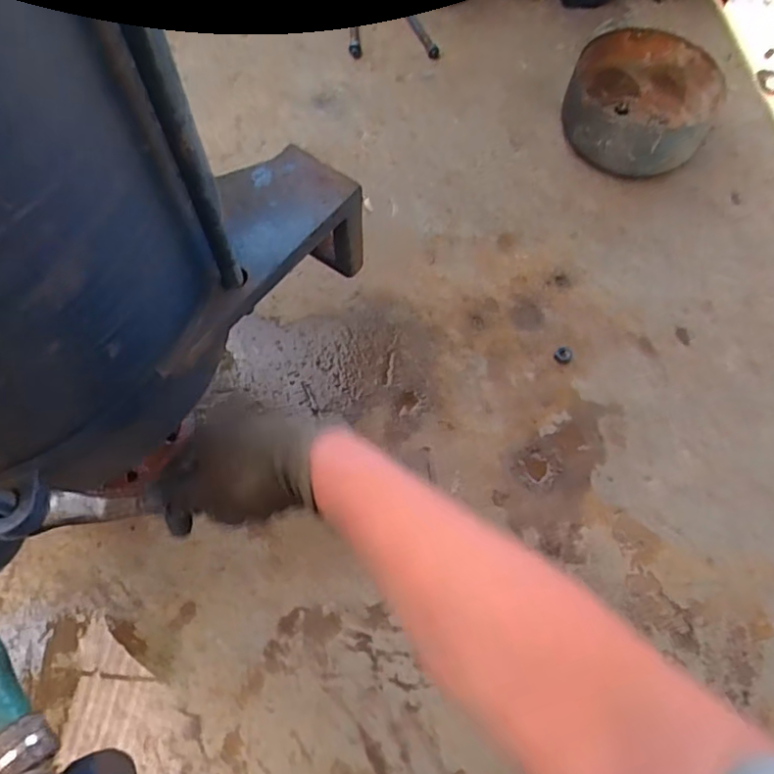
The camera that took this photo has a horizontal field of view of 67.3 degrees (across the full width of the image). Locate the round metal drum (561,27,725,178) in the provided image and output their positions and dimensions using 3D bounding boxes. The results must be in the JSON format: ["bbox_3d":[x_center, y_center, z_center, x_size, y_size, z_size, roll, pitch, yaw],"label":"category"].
[{"bbox_3d":[0.455,-0.508,1.054,0.241,0.114,0.286,29,68,12],"label":"round metal drum"}]

